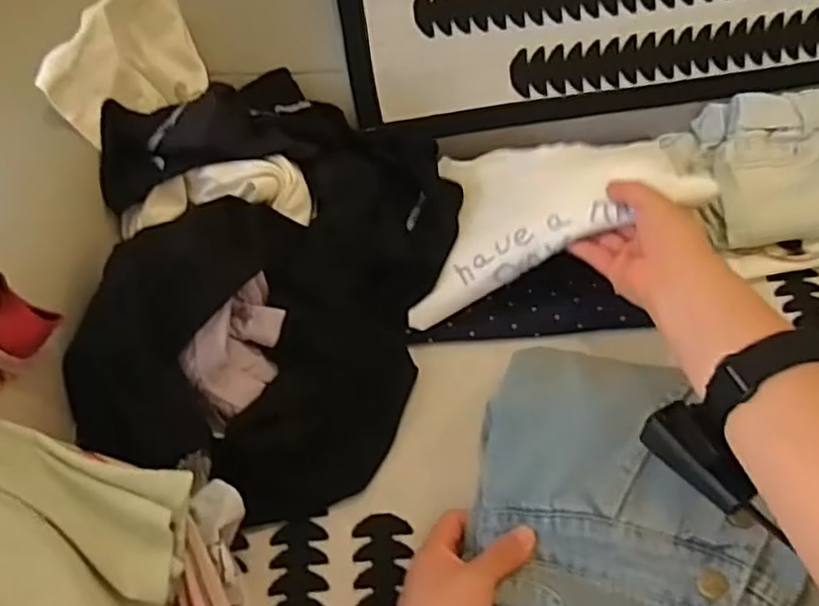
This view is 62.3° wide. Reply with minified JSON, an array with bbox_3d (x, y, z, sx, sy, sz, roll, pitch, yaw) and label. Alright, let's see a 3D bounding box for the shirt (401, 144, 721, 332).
[{"bbox_3d":[0.102,-0.095,0.573,0.225,0.098,0.160,-10,55,-4],"label":"shirt"}]

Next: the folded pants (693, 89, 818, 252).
[{"bbox_3d":[0.355,-0.126,0.626,0.171,0.050,0.166,1,55,4],"label":"folded pants"}]

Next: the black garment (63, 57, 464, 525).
[{"bbox_3d":[-0.120,-0.037,0.555,0.277,0.151,0.358,13,57,12],"label":"black garment"}]

